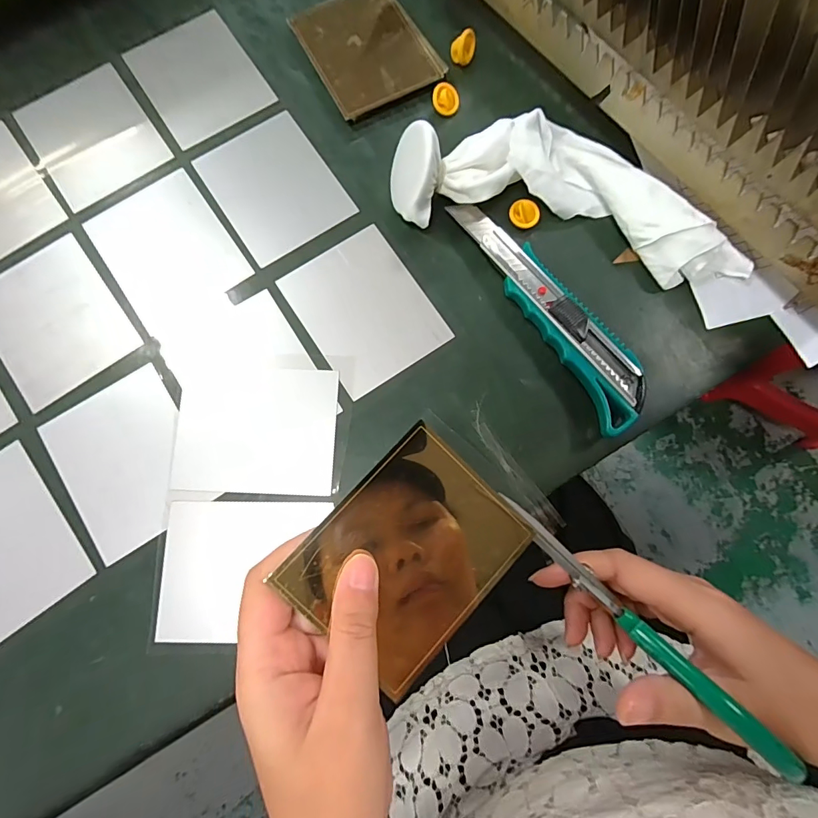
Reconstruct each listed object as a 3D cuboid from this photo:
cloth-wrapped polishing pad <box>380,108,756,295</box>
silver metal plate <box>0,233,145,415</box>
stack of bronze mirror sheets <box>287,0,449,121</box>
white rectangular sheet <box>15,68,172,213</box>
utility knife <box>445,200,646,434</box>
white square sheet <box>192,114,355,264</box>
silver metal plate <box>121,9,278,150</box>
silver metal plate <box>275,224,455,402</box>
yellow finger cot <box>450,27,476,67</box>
[{"bbox_3d":[0.110,-0.151,0.284,0.239,0.044,0.097,13,80,2],"label":"cloth-wrapped polishing pad"},{"bbox_3d":[-0.235,-0.059,0.283,0.080,0.004,0.096,-36,82,-7],"label":"silver metal plate"},{"bbox_3d":[-0.033,-0.273,0.325,0.084,0.009,0.105,-28,81,-6],"label":"stack of bronze mirror sheets"},{"bbox_3d":[-0.231,-0.200,0.314,0.079,0.004,0.097,-35,82,-7],"label":"white rectangular sheet"},{"bbox_3d":[0.094,-0.069,0.282,0.045,0.021,0.176,-30,81,-6],"label":"utility knife"},{"bbox_3d":[-0.095,-0.158,0.304,0.078,0.004,0.100,-33,82,-6],"label":"white square sheet"},{"bbox_3d":[-0.159,-0.251,0.326,0.079,0.004,0.099,-33,82,-6],"label":"silver metal plate"},{"bbox_3d":[-0.030,-0.067,0.288,0.078,0.004,0.097,-33,82,-6],"label":"silver metal plate"},{"bbox_3d":[0.041,-0.269,0.321,0.017,0.017,0.018,0,80,-1],"label":"yellow finger cot"}]

